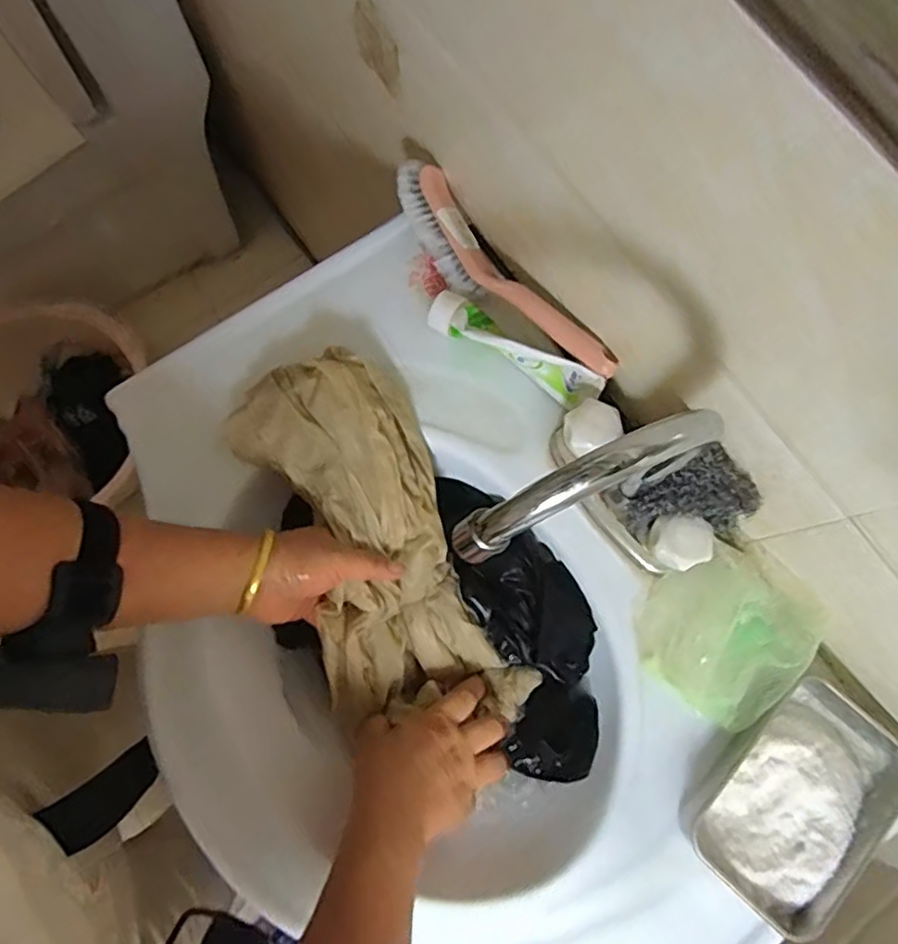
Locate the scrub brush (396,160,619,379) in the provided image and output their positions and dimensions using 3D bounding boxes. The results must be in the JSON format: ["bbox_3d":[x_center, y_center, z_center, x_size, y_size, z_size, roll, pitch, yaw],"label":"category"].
[{"bbox_3d":[0.036,-0.153,0.530,0.051,0.052,0.240,-37,81,-7],"label":"scrub brush"}]

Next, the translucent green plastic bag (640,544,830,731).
[{"bbox_3d":[0.202,0.115,0.478,0.106,0.036,0.112,36,80,7],"label":"translucent green plastic bag"}]

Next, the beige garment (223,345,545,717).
[{"bbox_3d":[-0.055,0.059,0.501,0.138,0.051,0.296,-22,98,-5],"label":"beige garment"}]

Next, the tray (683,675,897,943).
[{"bbox_3d":[0.242,0.227,0.458,0.151,0.035,0.105,-43,81,-8],"label":"tray"}]

